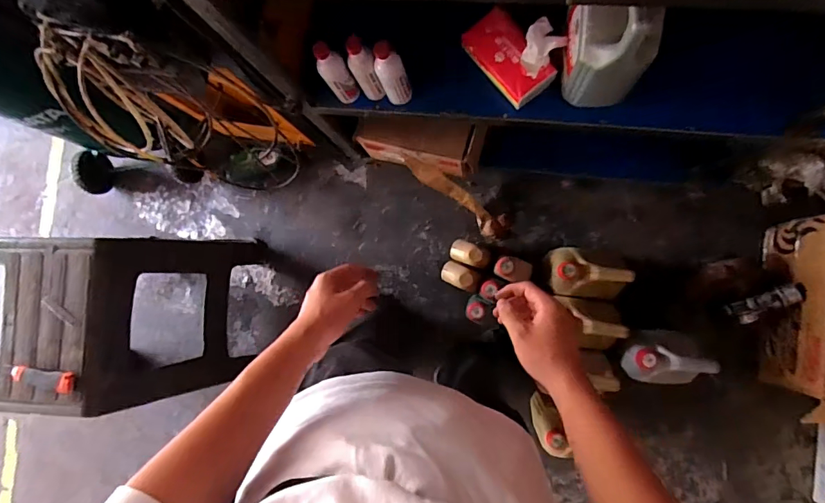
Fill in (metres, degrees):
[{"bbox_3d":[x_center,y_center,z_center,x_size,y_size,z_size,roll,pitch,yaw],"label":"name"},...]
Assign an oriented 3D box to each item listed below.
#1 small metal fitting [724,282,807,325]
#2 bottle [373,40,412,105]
[{"bbox_3d":[0.887,0.132,1.127,0.167,0.058,0.071,-28,83,23],"label":"small metal fitting"},{"bbox_3d":[-0.037,-0.333,0.854,0.052,0.165,0.048,0,87,9],"label":"bottle"}]

